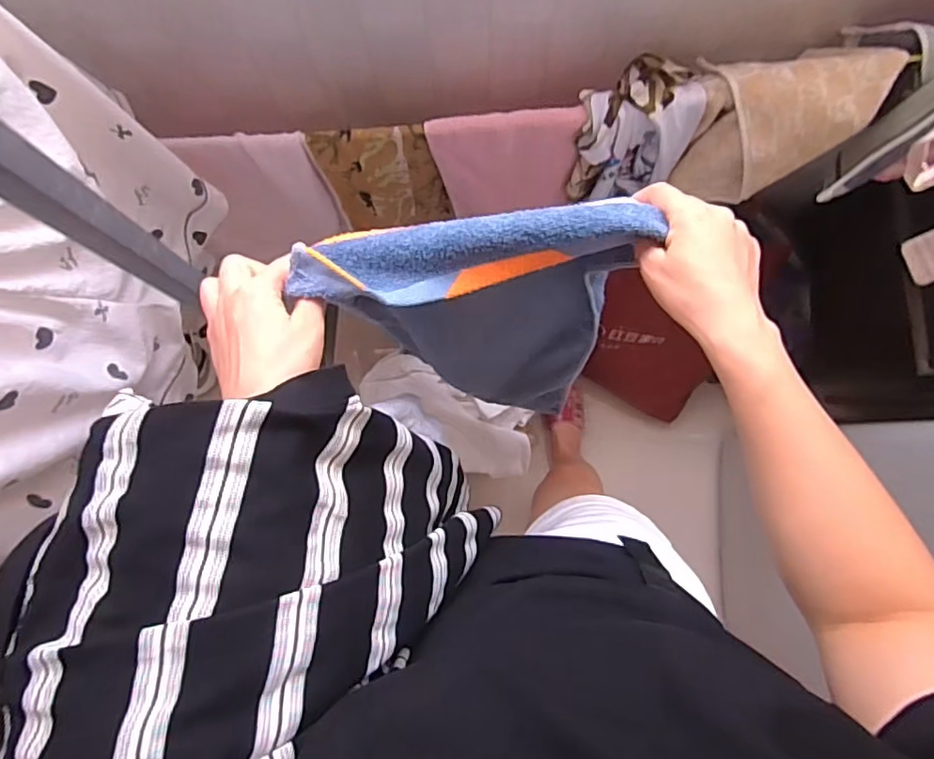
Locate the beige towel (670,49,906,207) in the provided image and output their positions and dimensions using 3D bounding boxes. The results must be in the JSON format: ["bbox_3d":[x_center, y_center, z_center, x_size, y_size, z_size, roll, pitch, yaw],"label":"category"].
[{"bbox_3d":[0.366,-0.302,0.720,0.184,0.193,0.106,6,87,-1],"label":"beige towel"}]

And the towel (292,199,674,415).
[{"bbox_3d":[0.053,-0.040,0.690,0.242,0.646,0.084,-9,82,7],"label":"towel"}]

